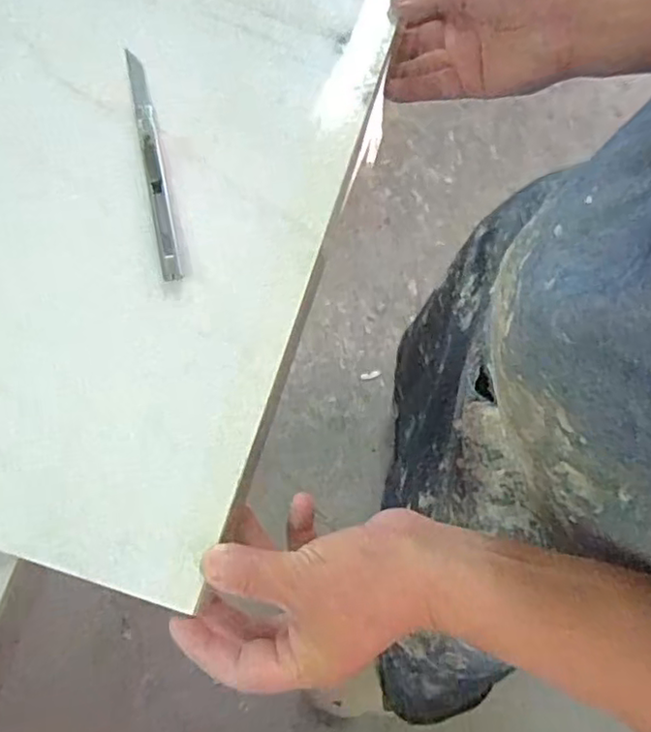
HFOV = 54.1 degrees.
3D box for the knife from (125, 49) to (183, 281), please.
[{"bbox_3d":[-0.111,-0.132,0.411,0.012,0.005,0.167,-12,77,-3],"label":"knife"}]

